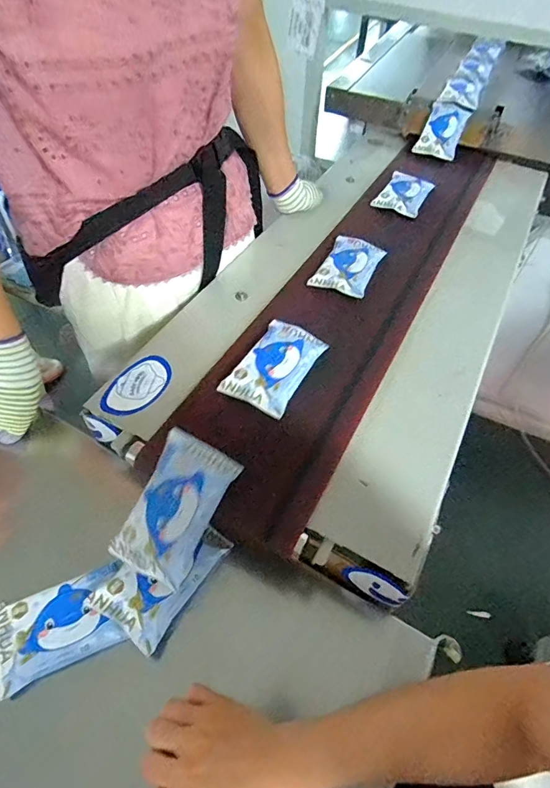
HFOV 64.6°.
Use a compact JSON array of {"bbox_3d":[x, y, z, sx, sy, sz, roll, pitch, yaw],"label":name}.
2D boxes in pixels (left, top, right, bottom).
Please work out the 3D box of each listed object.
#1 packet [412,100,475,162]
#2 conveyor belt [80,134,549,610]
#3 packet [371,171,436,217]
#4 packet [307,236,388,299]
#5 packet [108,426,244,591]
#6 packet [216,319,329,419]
[{"bbox_3d":[0.376,-0.595,0.970,0.087,0.021,0.157,21,74,18],"label":"packet"},{"bbox_3d":[0.153,-0.199,0.720,0.427,0.068,0.939,25,56,15],"label":"conveyor belt"},{"bbox_3d":[0.250,-0.387,0.843,0.086,0.020,0.129,27,57,16],"label":"packet"},{"bbox_3d":[0.120,-0.206,0.700,0.085,0.028,0.139,22,55,13],"label":"packet"},{"bbox_3d":[-0.102,0.117,0.446,0.082,0.015,0.141,27,84,8],"label":"packet"},{"bbox_3d":[0.003,-0.041,0.557,0.083,0.014,0.141,26,56,15],"label":"packet"}]

